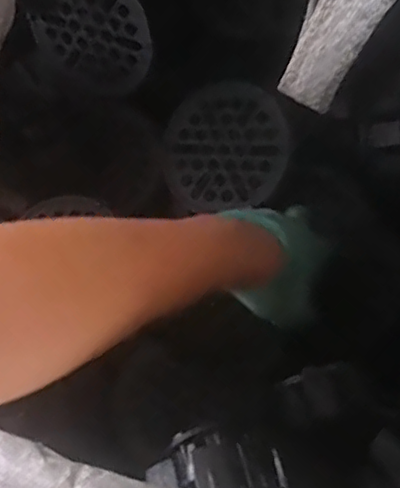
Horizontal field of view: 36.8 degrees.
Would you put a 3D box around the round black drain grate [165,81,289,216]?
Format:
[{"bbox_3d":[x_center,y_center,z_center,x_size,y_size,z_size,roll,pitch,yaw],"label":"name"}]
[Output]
[{"bbox_3d":[0.024,-0.099,0.603,0.129,0.008,0.127,-4,81,23],"label":"round black drain grate"}]

